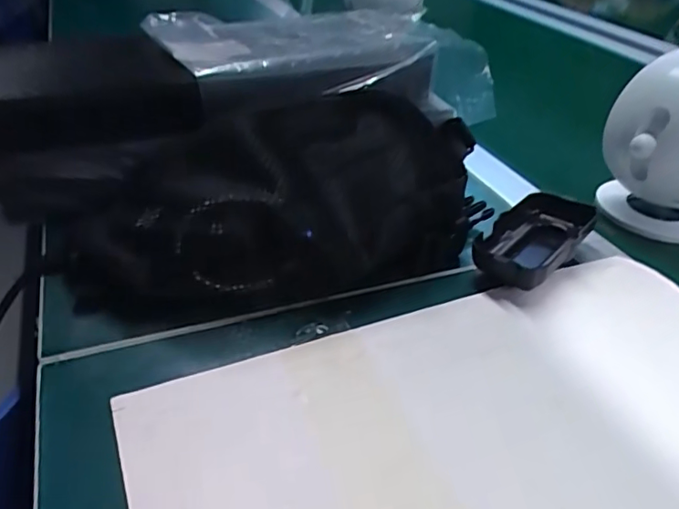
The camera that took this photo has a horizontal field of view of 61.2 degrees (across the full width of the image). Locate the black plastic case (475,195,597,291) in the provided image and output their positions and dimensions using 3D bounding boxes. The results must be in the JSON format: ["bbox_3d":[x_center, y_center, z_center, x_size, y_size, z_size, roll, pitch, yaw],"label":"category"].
[{"bbox_3d":[0.137,-0.009,0.401,0.054,0.026,0.113,26,43,29],"label":"black plastic case"}]

